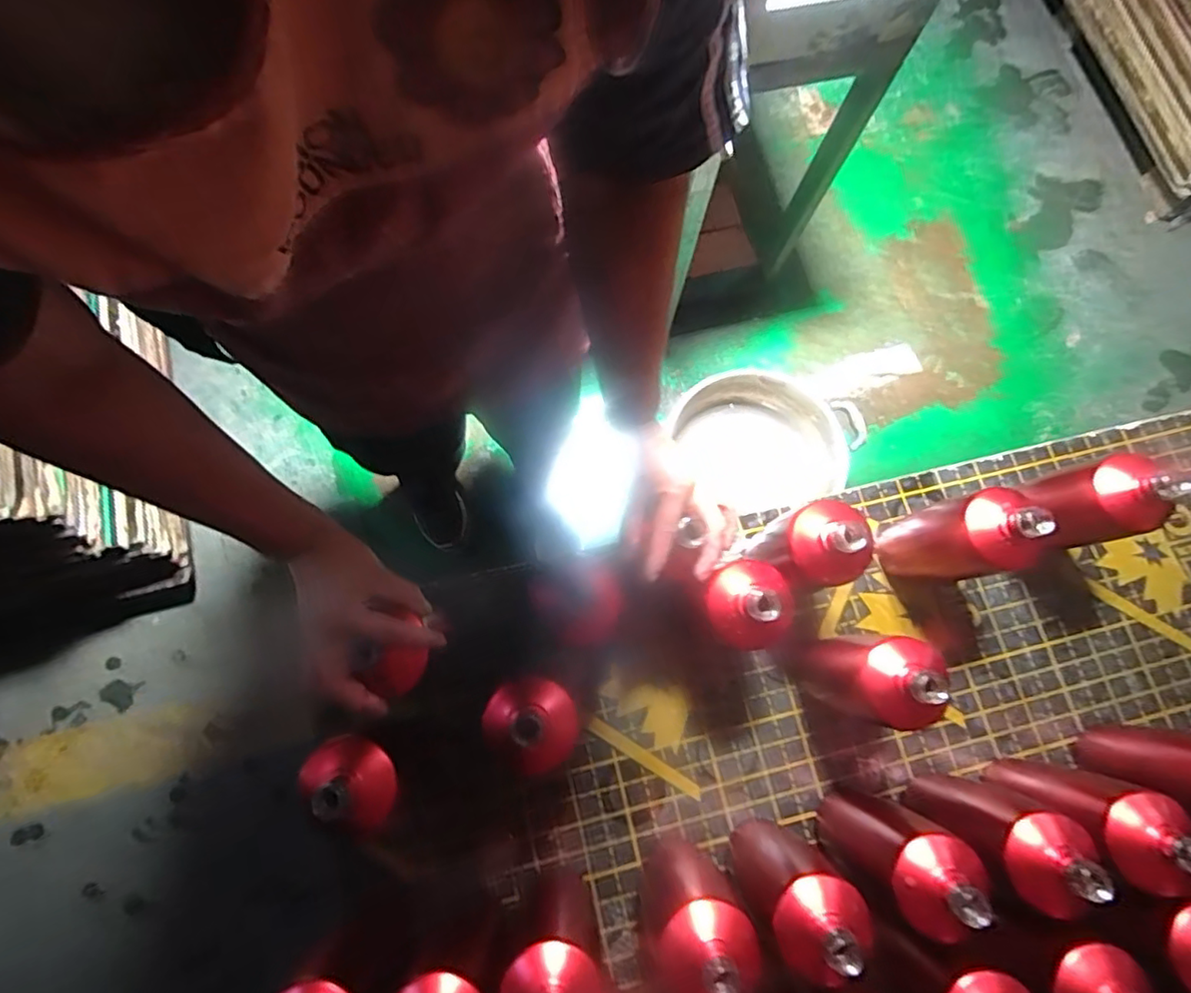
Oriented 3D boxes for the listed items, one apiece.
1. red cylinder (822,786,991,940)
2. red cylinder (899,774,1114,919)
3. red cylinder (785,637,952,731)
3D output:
[{"bbox_3d":[0.276,0.330,0.553,0.070,0.205,0.079,28,76,2],"label":"red cylinder"},{"bbox_3d":[0.377,0.313,0.560,0.069,0.207,0.076,22,76,1],"label":"red cylinder"},{"bbox_3d":[0.259,0.177,0.588,0.075,0.208,0.076,3,77,-4],"label":"red cylinder"}]

